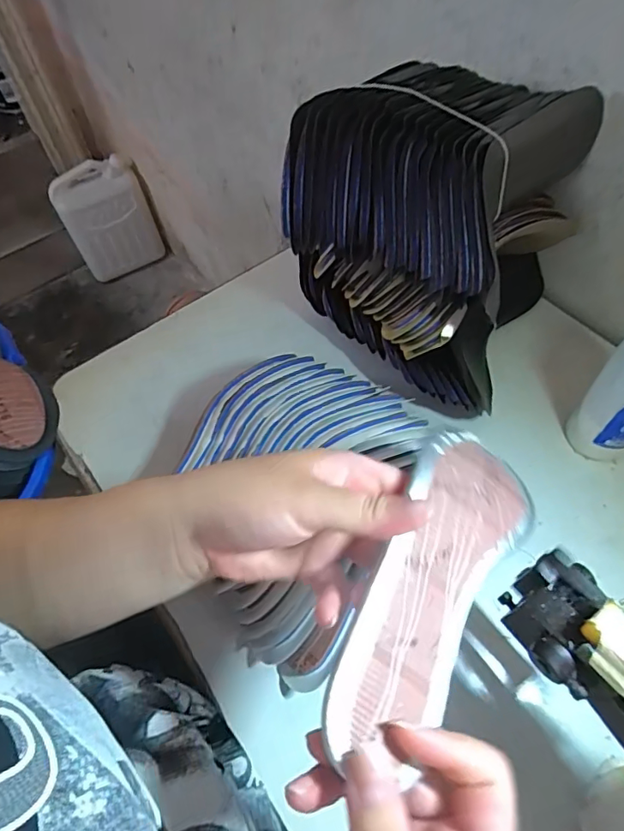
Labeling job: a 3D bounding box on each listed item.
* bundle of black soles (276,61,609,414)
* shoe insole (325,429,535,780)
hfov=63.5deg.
[{"bbox_3d":[0.109,-0.165,0.457,0.196,0.223,0.199,24,63,18],"label":"bundle of black soles"},{"bbox_3d":[0.065,0.072,0.254,0.059,0.034,0.192,26,52,19],"label":"shoe insole"}]

